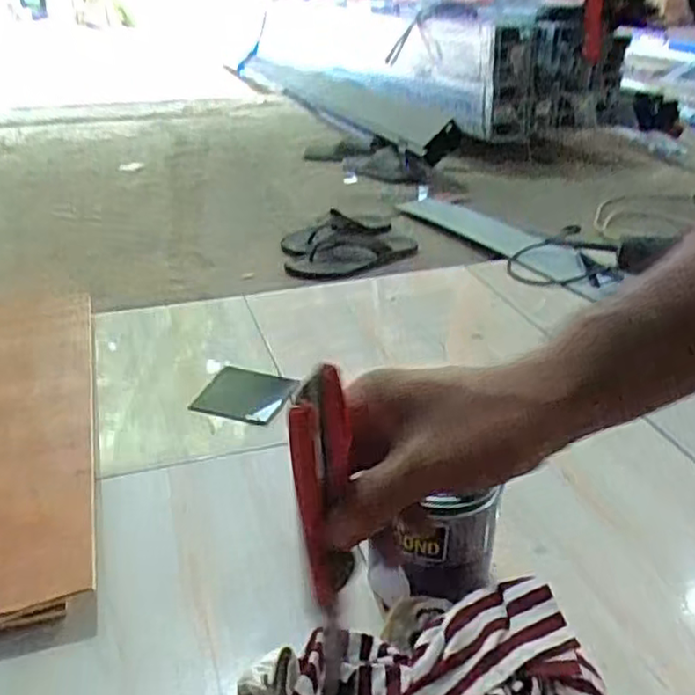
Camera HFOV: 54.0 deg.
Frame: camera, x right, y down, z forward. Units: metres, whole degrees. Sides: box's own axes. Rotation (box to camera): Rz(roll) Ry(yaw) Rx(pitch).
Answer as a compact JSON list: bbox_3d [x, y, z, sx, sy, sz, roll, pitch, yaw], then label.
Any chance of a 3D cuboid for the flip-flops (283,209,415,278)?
[{"bbox_3d":[0.000,-0.210,1.338,0.257,0.057,0.243,-3,31,-6],"label":"flip-flops"}]

